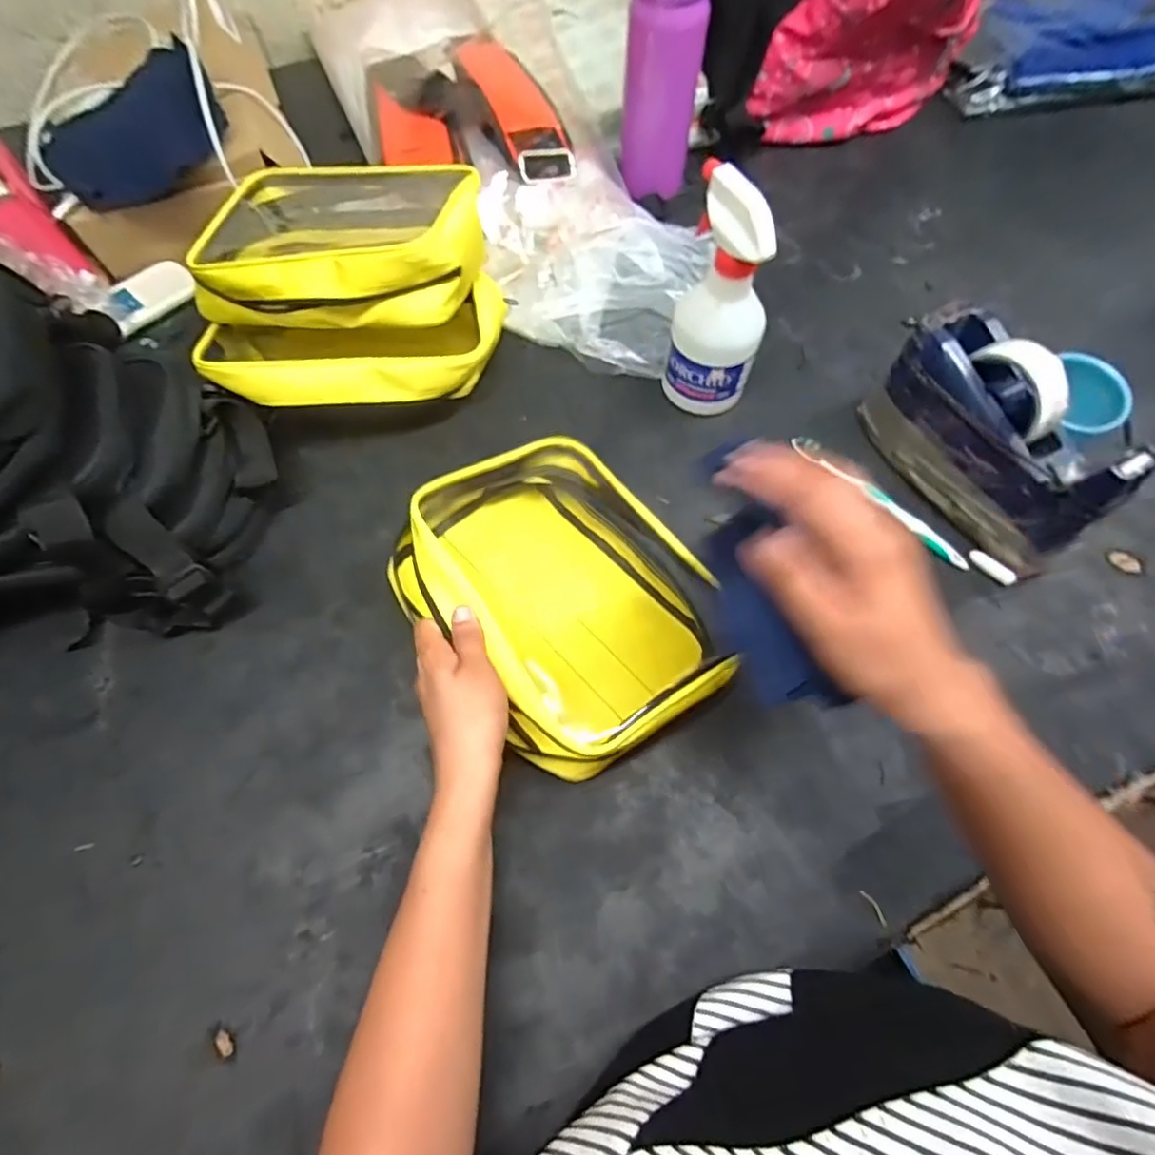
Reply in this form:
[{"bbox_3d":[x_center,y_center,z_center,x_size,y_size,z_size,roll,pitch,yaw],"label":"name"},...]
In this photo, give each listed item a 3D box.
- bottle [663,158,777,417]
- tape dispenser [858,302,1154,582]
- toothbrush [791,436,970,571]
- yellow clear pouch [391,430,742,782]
[{"bbox_3d":[0.122,-0.226,0.488,0.079,0.182,0.070,18,68,7],"label":"bottle"},{"bbox_3d":[0.336,-0.111,0.473,0.063,0.119,0.205,-26,69,-11],"label":"tape dispenser"},{"bbox_3d":[0.266,-0.070,0.515,0.018,0.015,0.182,-41,73,-16],"label":"toothbrush"},{"bbox_3d":[-0.011,0.013,0.443,0.181,0.089,0.244,-34,71,-14],"label":"yellow clear pouch"}]

